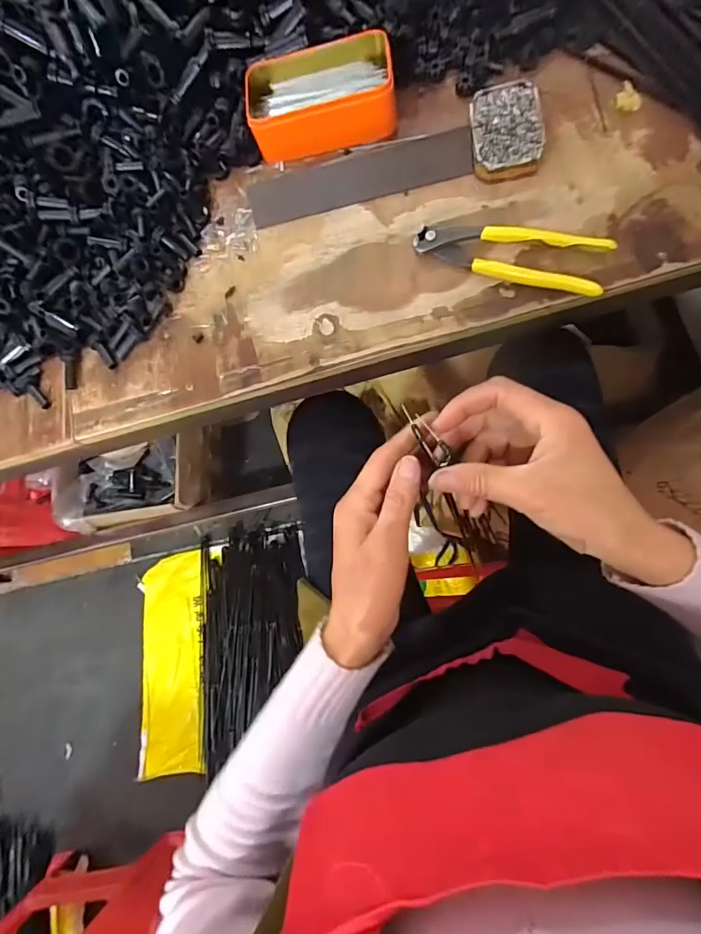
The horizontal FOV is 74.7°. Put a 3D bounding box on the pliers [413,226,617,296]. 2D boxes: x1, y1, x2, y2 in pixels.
[{"bbox_3d":[0.138,-0.191,0.399,0.161,0.022,0.048,21,83,14],"label":"pliers"}]

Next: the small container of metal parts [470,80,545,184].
[{"bbox_3d":[0.142,-0.308,0.419,0.060,0.017,0.090,-5,78,10],"label":"small container of metal parts"}]

